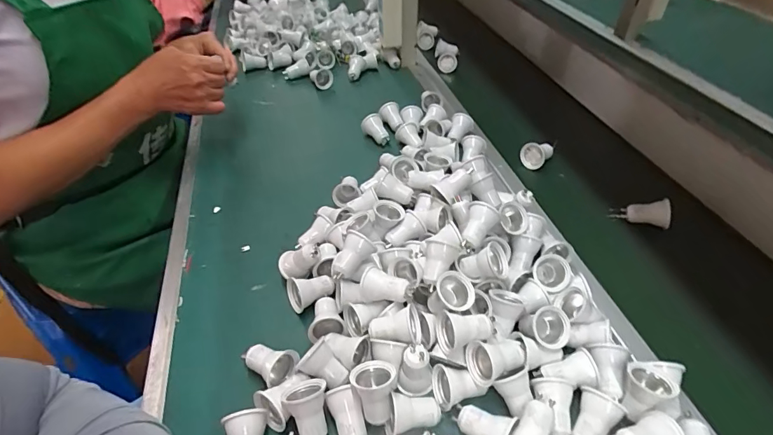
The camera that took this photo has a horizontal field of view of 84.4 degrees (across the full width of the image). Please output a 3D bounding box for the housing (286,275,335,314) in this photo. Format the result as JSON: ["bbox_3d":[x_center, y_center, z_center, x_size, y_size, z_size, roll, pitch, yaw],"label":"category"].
[{"bbox_3d":[-0.073,0.074,0.417,0.044,0.029,0.029,-13,43,-12],"label":"housing"}]

